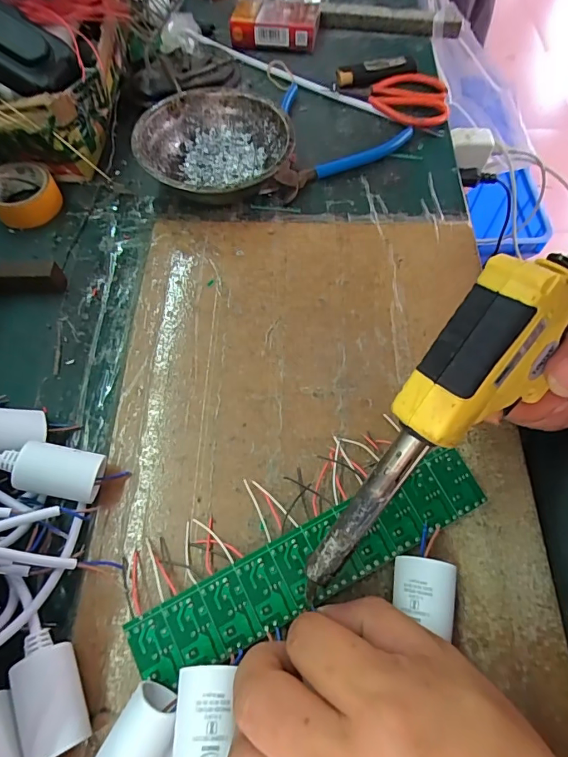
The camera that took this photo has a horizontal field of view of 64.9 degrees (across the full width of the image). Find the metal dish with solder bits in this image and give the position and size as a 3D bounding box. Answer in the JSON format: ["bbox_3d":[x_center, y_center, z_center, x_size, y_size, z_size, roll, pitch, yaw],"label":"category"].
[{"bbox_3d":[-0.057,-0.185,0.373,0.121,0.040,0.125,4,63,2],"label":"metal dish with solder bits"}]

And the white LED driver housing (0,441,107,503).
[{"bbox_3d":[-0.134,0.054,0.260,0.052,0.022,0.028,15,69,-15],"label":"white LED driver housing"}]

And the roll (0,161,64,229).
[{"bbox_3d":[-0.214,-0.152,0.369,0.052,0.024,0.051,-19,64,-10],"label":"roll"}]

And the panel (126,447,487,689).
[{"bbox_3d":[0.018,0.098,0.244,0.200,0.017,0.039,-26,66,-13],"label":"panel"}]

